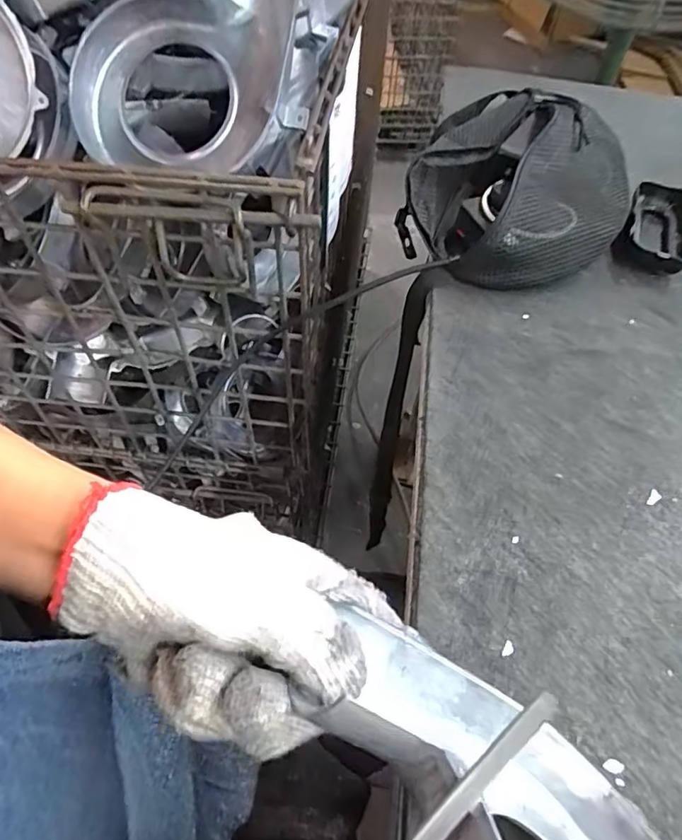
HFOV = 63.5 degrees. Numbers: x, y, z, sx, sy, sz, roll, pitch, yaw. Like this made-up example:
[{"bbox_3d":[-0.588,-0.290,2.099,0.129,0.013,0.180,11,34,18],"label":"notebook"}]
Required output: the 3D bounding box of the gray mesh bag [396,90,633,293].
[{"bbox_3d":[0.166,-0.220,0.495,0.175,0.076,0.229,22,59,12],"label":"gray mesh bag"}]

